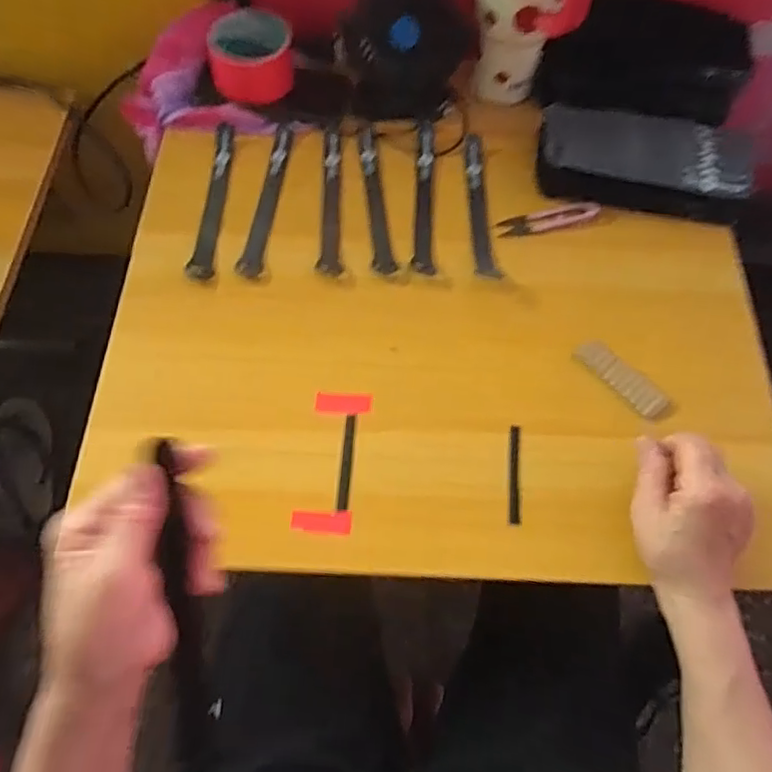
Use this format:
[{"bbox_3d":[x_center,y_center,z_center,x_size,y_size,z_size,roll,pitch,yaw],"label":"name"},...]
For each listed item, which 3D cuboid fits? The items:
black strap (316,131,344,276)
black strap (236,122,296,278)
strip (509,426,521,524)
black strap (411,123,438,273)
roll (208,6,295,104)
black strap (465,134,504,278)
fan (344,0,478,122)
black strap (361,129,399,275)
[{"bbox_3d":[-0.057,-0.191,0.615,0.023,0.005,0.186,-3,65,-1],"label":"black strap"},{"bbox_3d":[-0.121,-0.194,0.616,0.025,0.009,0.198,4,65,2],"label":"black strap"},{"bbox_3d":[0.107,0.073,0.499,0.009,0.007,0.081,4,65,2],"label":"strip"},{"bbox_3d":[0.039,-0.196,0.616,0.022,0.013,0.200,1,65,1],"label":"black strap"},{"bbox_3d":[-0.144,-0.354,0.648,0.089,0.060,0.071,-11,66,-5],"label":"roll"},{"bbox_3d":[0.095,-0.184,0.613,0.023,0.012,0.180,-3,65,-1],"label":"black strap"},{"bbox_3d":[0.021,-0.346,0.620,0.125,0.126,0.064,3,65,2],"label":"fan"},{"bbox_3d":[-0.011,-0.192,0.615,0.021,0.010,0.187,-7,65,-3],"label":"black strap"}]

